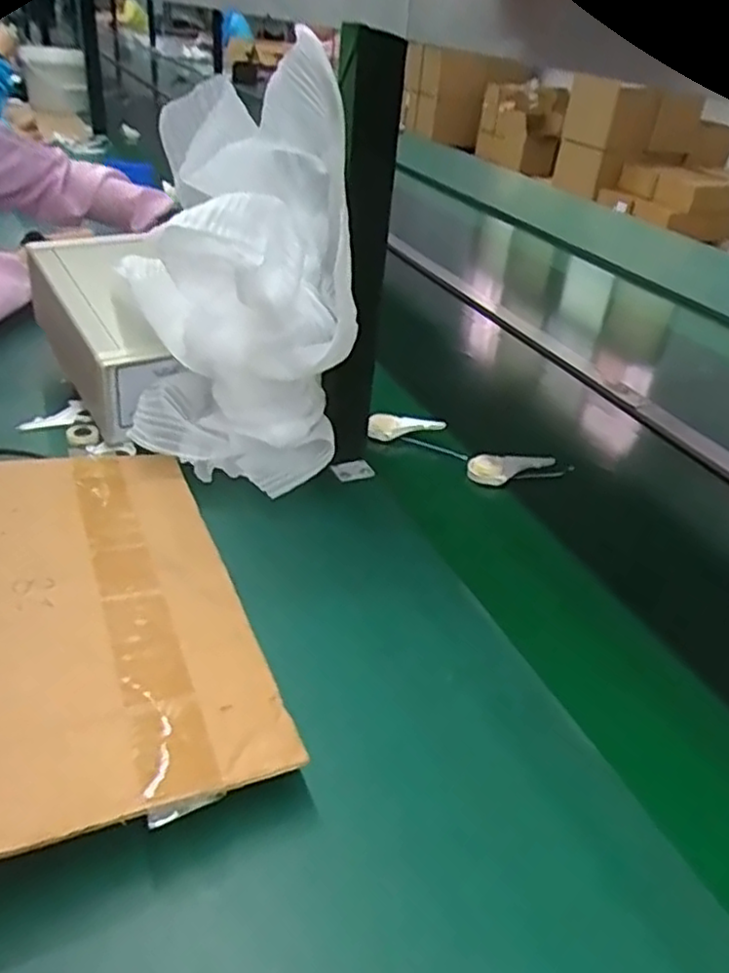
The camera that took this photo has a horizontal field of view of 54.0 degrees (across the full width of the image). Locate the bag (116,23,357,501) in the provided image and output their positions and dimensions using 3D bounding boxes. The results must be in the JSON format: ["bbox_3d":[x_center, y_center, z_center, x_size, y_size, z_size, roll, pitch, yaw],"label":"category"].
[{"bbox_3d":[-0.129,-0.186,0.692,0.196,0.360,0.206,-5,34,-15],"label":"bag"}]

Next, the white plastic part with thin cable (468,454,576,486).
[{"bbox_3d":[0.177,-0.022,0.807,0.117,0.026,0.042,-1,34,-9],"label":"white plastic part with thin cable"}]

